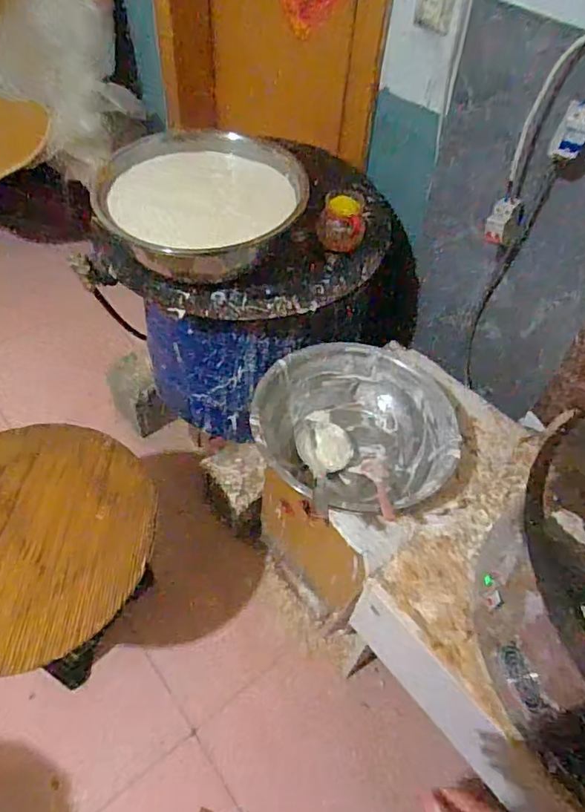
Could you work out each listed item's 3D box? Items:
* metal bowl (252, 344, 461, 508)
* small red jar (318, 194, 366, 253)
[{"bbox_3d":[0.116,0.045,1.034,0.368,0.110,0.363,2,51,-3],"label":"metal bowl"},{"bbox_3d":[0.101,-0.357,1.044,0.072,0.094,0.098,25,53,15],"label":"small red jar"}]

